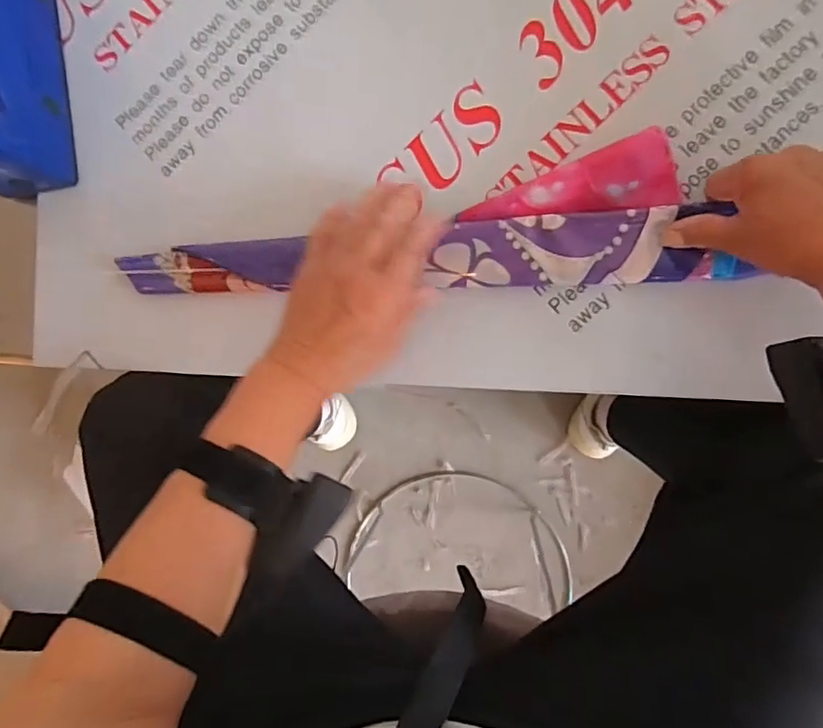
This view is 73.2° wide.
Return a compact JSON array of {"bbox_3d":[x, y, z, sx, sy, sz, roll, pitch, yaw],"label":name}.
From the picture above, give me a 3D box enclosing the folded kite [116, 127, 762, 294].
[{"bbox_3d":[-0.003,-0.097,0.417,0.443,0.021,0.094,-3,93,8],"label":"folded kite"}]

